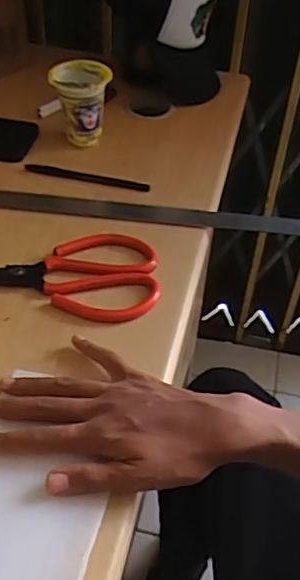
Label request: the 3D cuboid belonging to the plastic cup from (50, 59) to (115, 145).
[{"bbox_3d":[-0.078,-0.214,0.676,0.064,0.090,0.059,2,44,-2],"label":"plastic cup"}]

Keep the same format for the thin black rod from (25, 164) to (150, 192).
[{"bbox_3d":[-0.070,-0.128,0.658,0.140,0.006,0.015,10,45,6],"label":"thin black rod"}]

